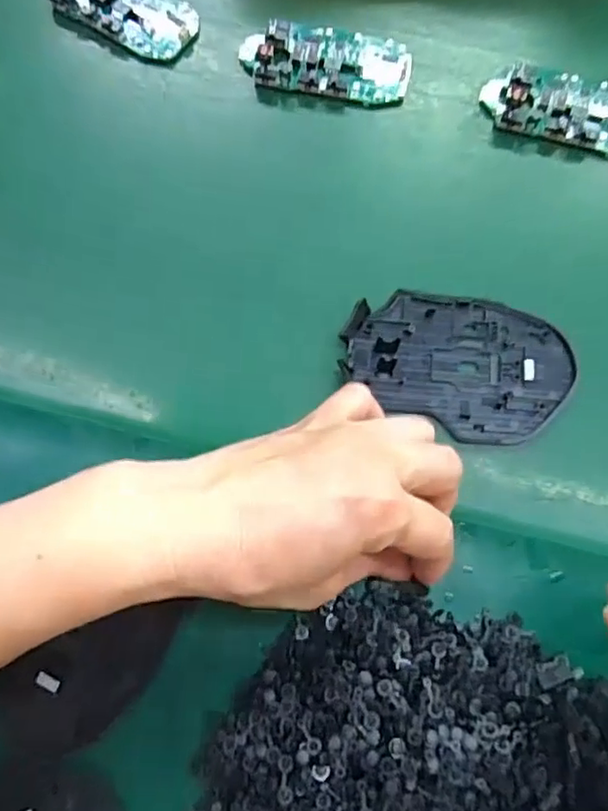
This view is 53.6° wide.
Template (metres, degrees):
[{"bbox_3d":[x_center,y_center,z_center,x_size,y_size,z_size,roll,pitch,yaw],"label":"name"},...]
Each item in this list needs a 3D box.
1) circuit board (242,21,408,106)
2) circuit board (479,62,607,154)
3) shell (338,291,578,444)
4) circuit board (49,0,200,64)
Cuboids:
[{"bbox_3d":[0.013,-0.202,0.350,0.096,0.015,0.045,5,74,1],"label":"circuit board"},{"bbox_3d":[0.152,-0.169,0.343,0.097,0.013,0.041,13,74,3],"label":"circuit board"},{"bbox_3d":[0.077,-0.021,0.304,0.112,0.010,0.072,10,74,2],"label":"shell"},{"bbox_3d":[-0.107,-0.240,0.361,0.088,0.011,0.047,28,76,7],"label":"circuit board"}]

